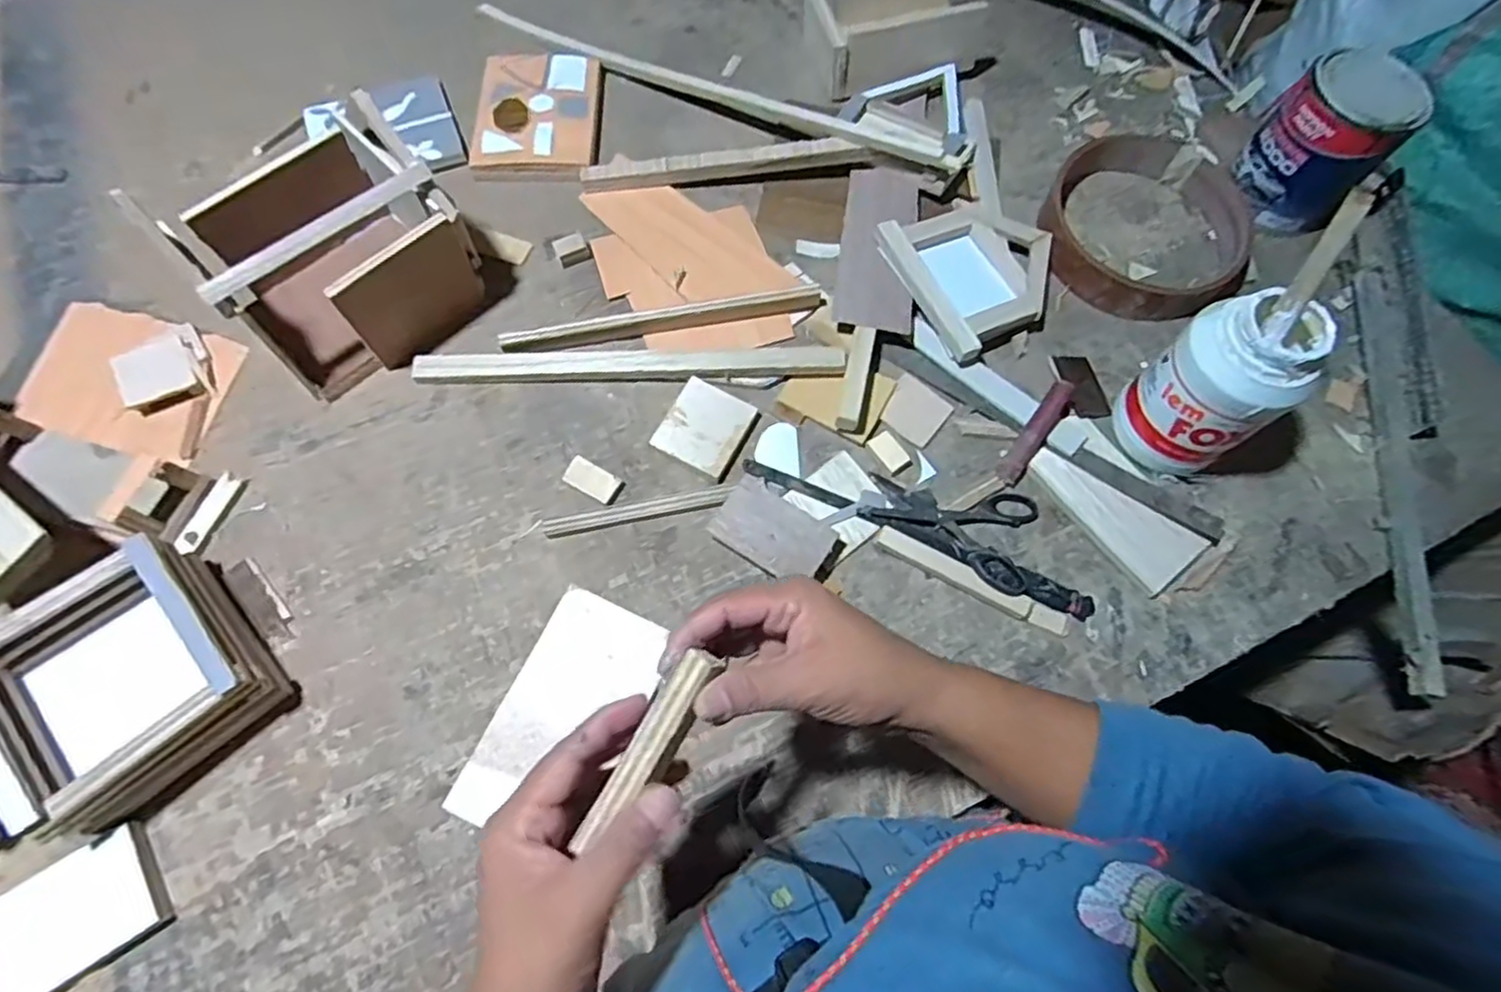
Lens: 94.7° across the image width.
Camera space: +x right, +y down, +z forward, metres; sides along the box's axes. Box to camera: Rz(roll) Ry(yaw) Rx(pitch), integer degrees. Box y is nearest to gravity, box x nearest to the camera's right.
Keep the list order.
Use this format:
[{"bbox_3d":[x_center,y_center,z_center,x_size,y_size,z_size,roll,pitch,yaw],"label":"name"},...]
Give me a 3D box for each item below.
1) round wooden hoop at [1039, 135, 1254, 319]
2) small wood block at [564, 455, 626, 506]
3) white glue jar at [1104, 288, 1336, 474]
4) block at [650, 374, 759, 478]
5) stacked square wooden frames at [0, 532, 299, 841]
[{"bbox_3d":[0.399,-0.272,0.695,0.202,0.042,0.201,1,68,-2],"label":"round wooden hoop"},{"bbox_3d":[-0.134,-0.013,0.590,0.050,0.007,0.027,28,70,9],"label":"small wood block"},{"bbox_3d":[0.370,-0.088,0.557,0.079,0.155,0.093,-36,73,-15],"label":"white glue jar"},{"bbox_3d":[-0.039,-0.060,0.611,0.073,0.015,0.076,28,70,9],"label":"block"},{"bbox_3d":[-0.438,0.126,0.485,0.143,0.079,0.155,-38,74,-16],"label":"stacked square wooden frames"}]

